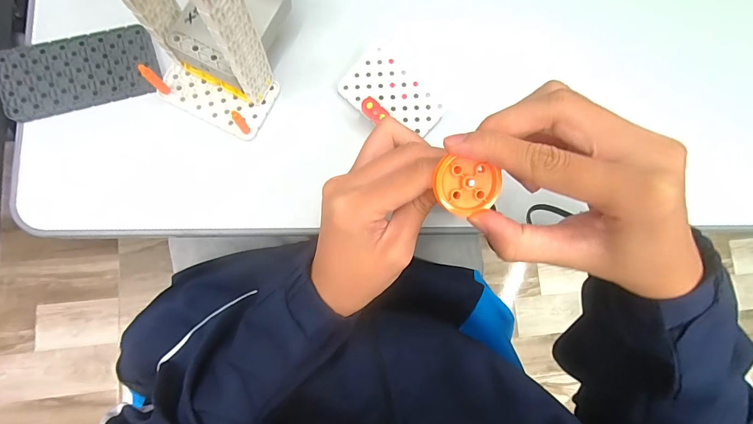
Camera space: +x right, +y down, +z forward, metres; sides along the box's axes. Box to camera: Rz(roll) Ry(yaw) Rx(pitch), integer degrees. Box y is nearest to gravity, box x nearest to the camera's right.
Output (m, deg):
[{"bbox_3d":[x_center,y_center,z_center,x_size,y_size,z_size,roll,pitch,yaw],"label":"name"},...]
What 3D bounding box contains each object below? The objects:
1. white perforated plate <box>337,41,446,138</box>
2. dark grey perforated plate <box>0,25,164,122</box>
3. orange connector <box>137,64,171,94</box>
[{"bbox_3d":[0.013,-0.088,0.267,0.075,0.010,0.048,42,80,-1],"label":"white perforated plate"},{"bbox_3d":[-0.208,-0.098,0.244,0.100,0.004,0.049,-18,86,-9],"label":"dark grey perforated plate"},{"bbox_3d":[-0.148,-0.088,0.235,0.006,0.036,0.006,1,83,-7],"label":"orange connector"}]

